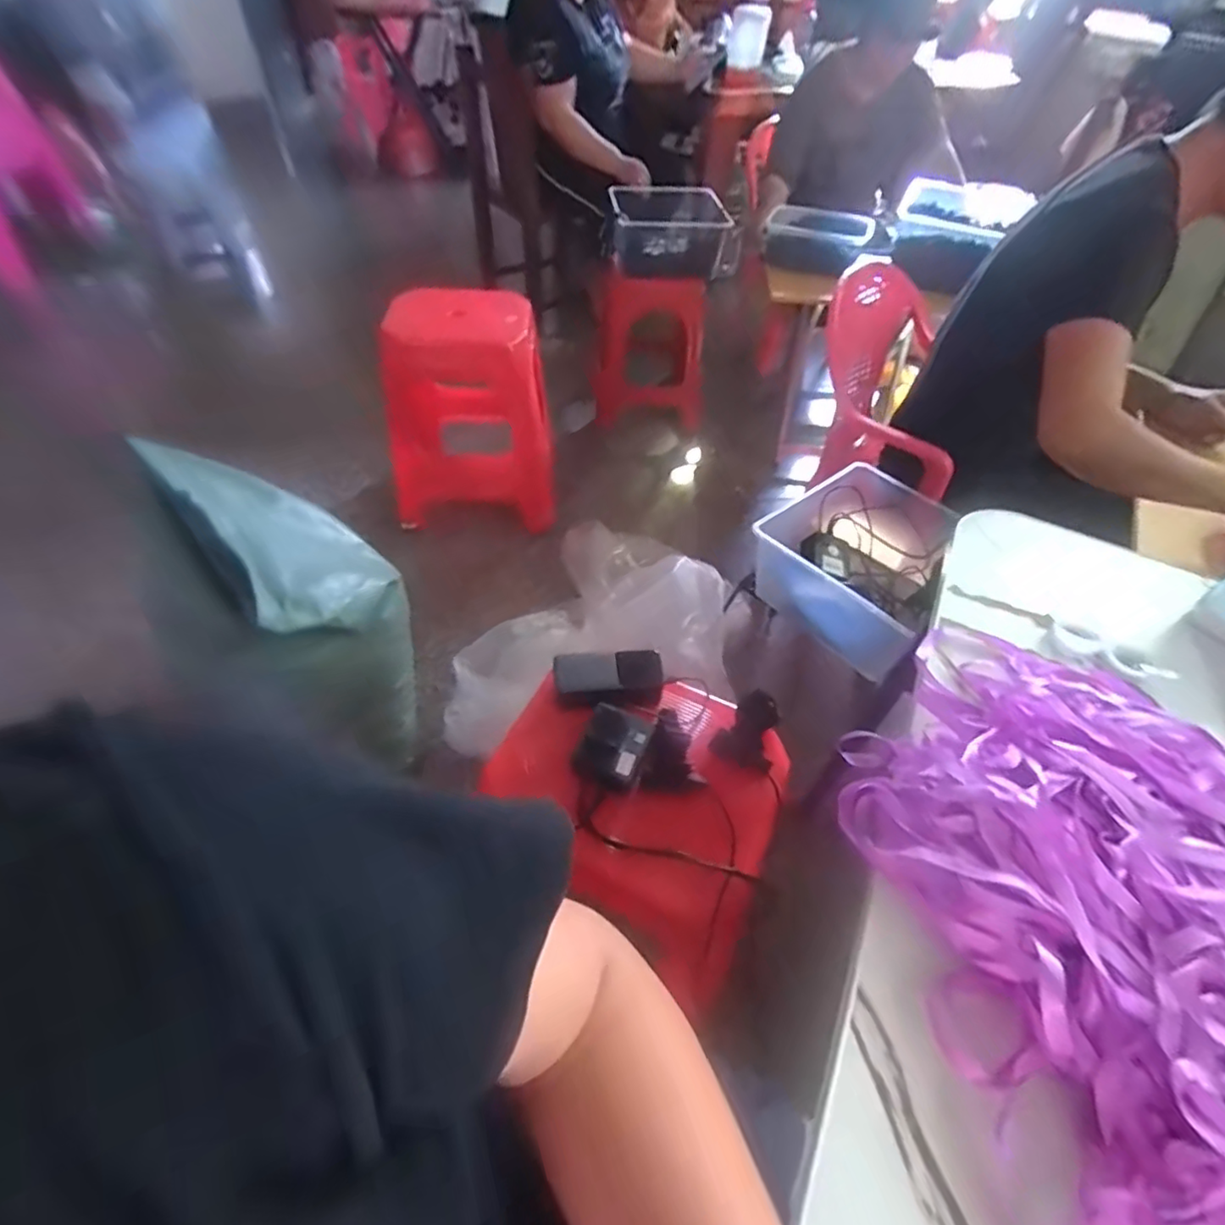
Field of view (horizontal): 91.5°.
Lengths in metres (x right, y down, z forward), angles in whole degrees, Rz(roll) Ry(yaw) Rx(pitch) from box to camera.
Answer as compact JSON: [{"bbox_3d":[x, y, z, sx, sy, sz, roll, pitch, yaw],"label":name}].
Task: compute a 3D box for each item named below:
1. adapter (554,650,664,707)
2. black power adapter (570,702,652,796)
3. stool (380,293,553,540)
[{"bbox_3d":[-0.003,0.076,0.708,0.128,0.033,0.062,-2,50,-4],"label":"adapter"},{"bbox_3d":[0.001,0.147,0.662,0.070,0.034,0.089,20,52,14],"label":"black power adapter"},{"bbox_3d":[-0.394,-0.538,1.554,0.421,0.541,0.406,-11,51,-11],"label":"stool"}]

